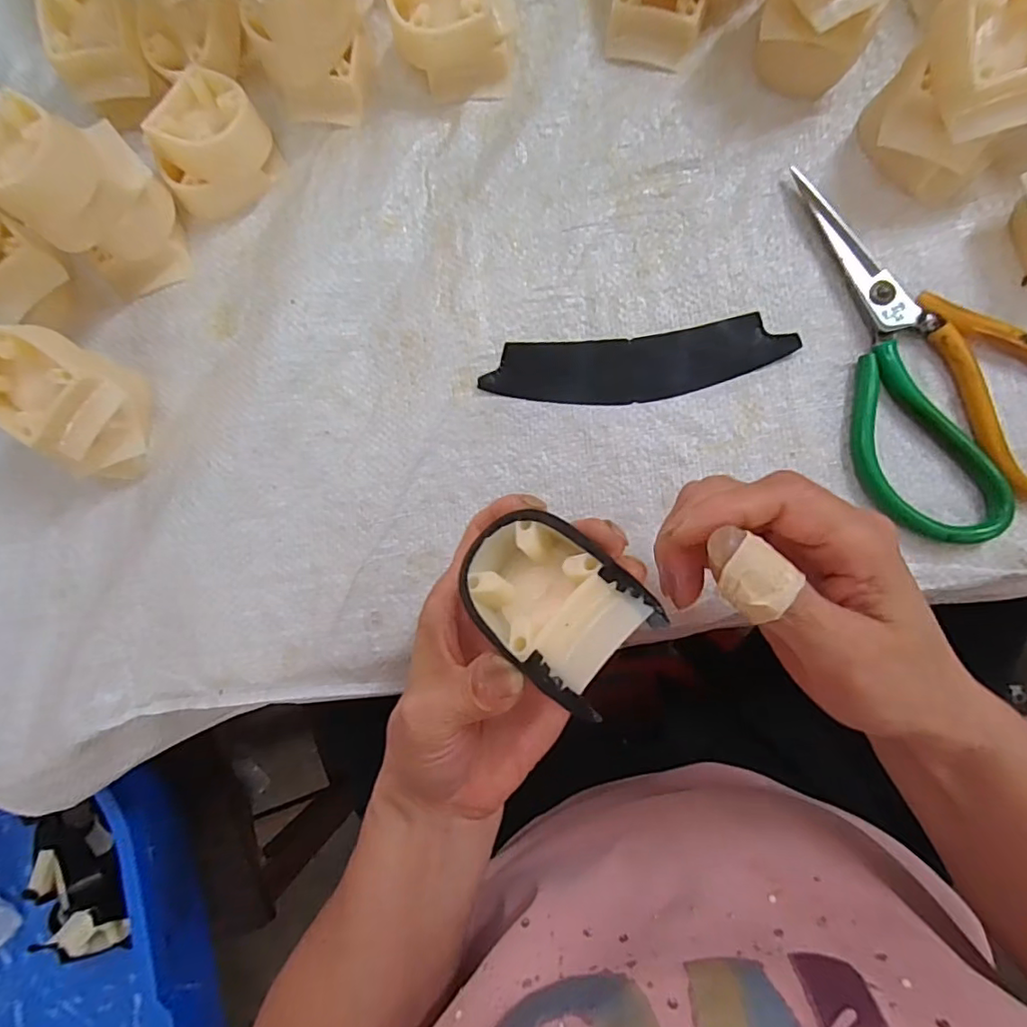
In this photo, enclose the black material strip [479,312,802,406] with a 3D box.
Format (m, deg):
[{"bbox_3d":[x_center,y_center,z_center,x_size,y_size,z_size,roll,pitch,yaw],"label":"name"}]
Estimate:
[{"bbox_3d":[0.062,-0.076,0.293,0.151,0.005,0.035,-6,85,5],"label":"black material strip"}]

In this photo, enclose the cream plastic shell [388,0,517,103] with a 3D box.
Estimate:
[{"bbox_3d":[-0.030,-0.255,0.296,0.060,0.041,0.052,-10,84,5],"label":"cream plastic shell"}]

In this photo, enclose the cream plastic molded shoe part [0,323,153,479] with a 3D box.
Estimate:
[{"bbox_3d":[-0.224,-0.054,0.287,0.054,0.065,0.060,20,88,7],"label":"cream plastic molded shoe part"}]

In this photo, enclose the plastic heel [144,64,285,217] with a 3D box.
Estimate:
[{"bbox_3d":[-0.164,-0.198,0.305,0.060,0.036,0.049,-45,82,1],"label":"plastic heel"}]

